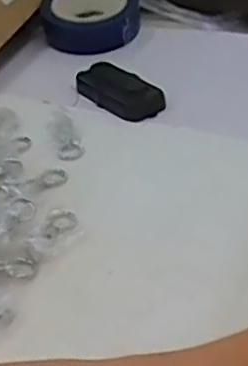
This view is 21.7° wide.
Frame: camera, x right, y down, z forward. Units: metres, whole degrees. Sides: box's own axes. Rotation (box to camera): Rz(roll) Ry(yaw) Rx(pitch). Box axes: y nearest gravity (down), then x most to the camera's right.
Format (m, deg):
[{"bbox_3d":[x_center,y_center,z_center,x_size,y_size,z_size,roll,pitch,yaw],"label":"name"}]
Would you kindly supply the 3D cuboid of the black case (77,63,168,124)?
[{"bbox_3d":[-0.005,-0.098,0.674,0.051,0.018,0.103,-27,42,-24],"label":"black case"}]

